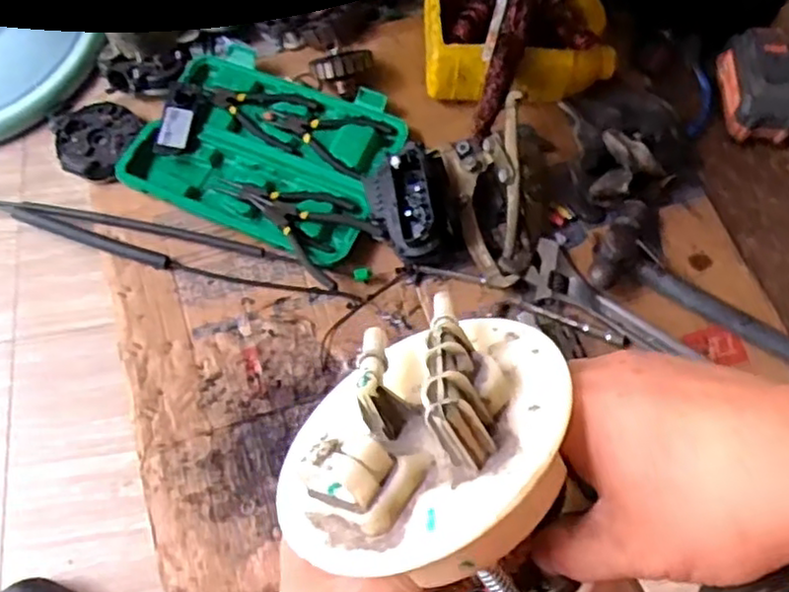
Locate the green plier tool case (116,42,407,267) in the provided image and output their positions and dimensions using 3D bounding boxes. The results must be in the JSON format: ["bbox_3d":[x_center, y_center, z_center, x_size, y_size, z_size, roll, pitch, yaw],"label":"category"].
[{"bbox_3d":[-0.151,-0.179,0.844,0.308,0.037,0.230,24,69,9],"label":"green plier tool case"}]

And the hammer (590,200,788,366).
[{"bbox_3d":[0.377,0.005,0.751,0.333,0.060,0.118,25,70,10],"label":"hammer"}]

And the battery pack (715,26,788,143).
[{"bbox_3d":[0.449,-0.254,0.849,0.084,0.076,0.132,-1,67,0],"label":"battery pack"}]

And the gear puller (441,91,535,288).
[{"bbox_3d":[0.103,-0.113,0.778,0.079,0.100,0.198,-4,68,-2],"label":"gear puller"}]

